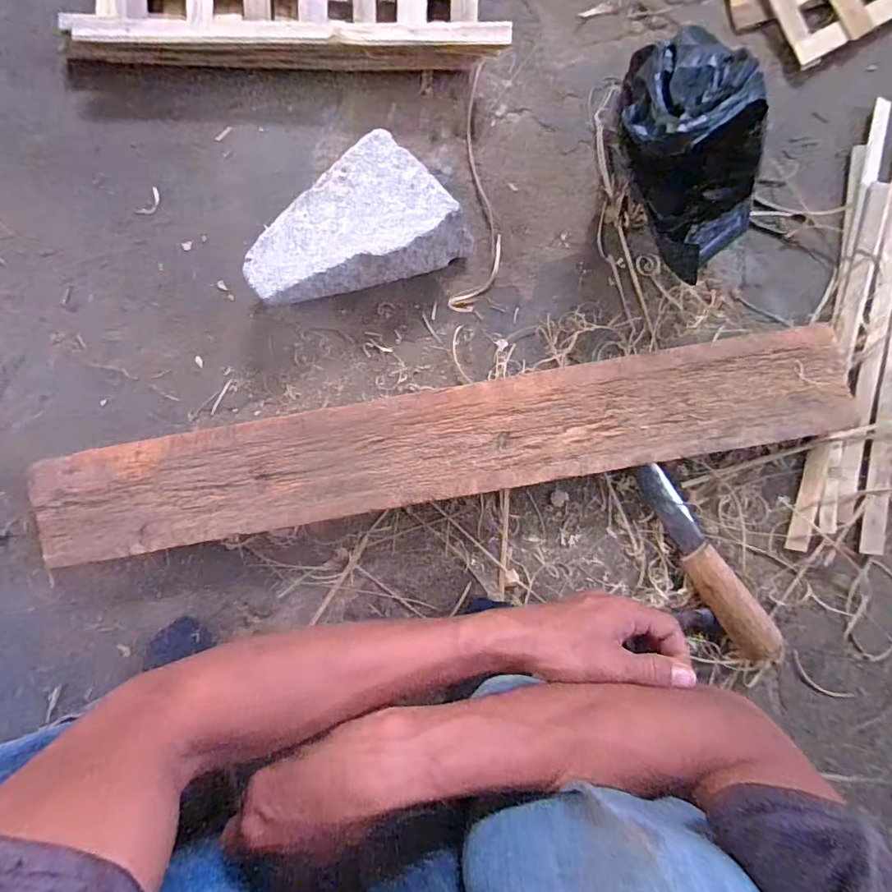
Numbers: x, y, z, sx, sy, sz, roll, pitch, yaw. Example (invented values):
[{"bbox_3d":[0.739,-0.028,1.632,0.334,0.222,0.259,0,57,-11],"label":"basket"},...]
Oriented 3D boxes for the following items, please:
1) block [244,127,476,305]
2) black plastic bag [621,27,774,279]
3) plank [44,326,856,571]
[{"bbox_3d":[-0.088,-0.196,0.508,0.190,0.065,0.132,-45,93,1],"label":"block"},{"bbox_3d":[0.214,-0.258,0.437,0.105,0.089,0.206,-13,93,-1],"label":"black plastic bag"},{"bbox_3d":[0.002,0.000,0.504,0.797,0.018,0.113,-10,93,-1],"label":"plank"}]

